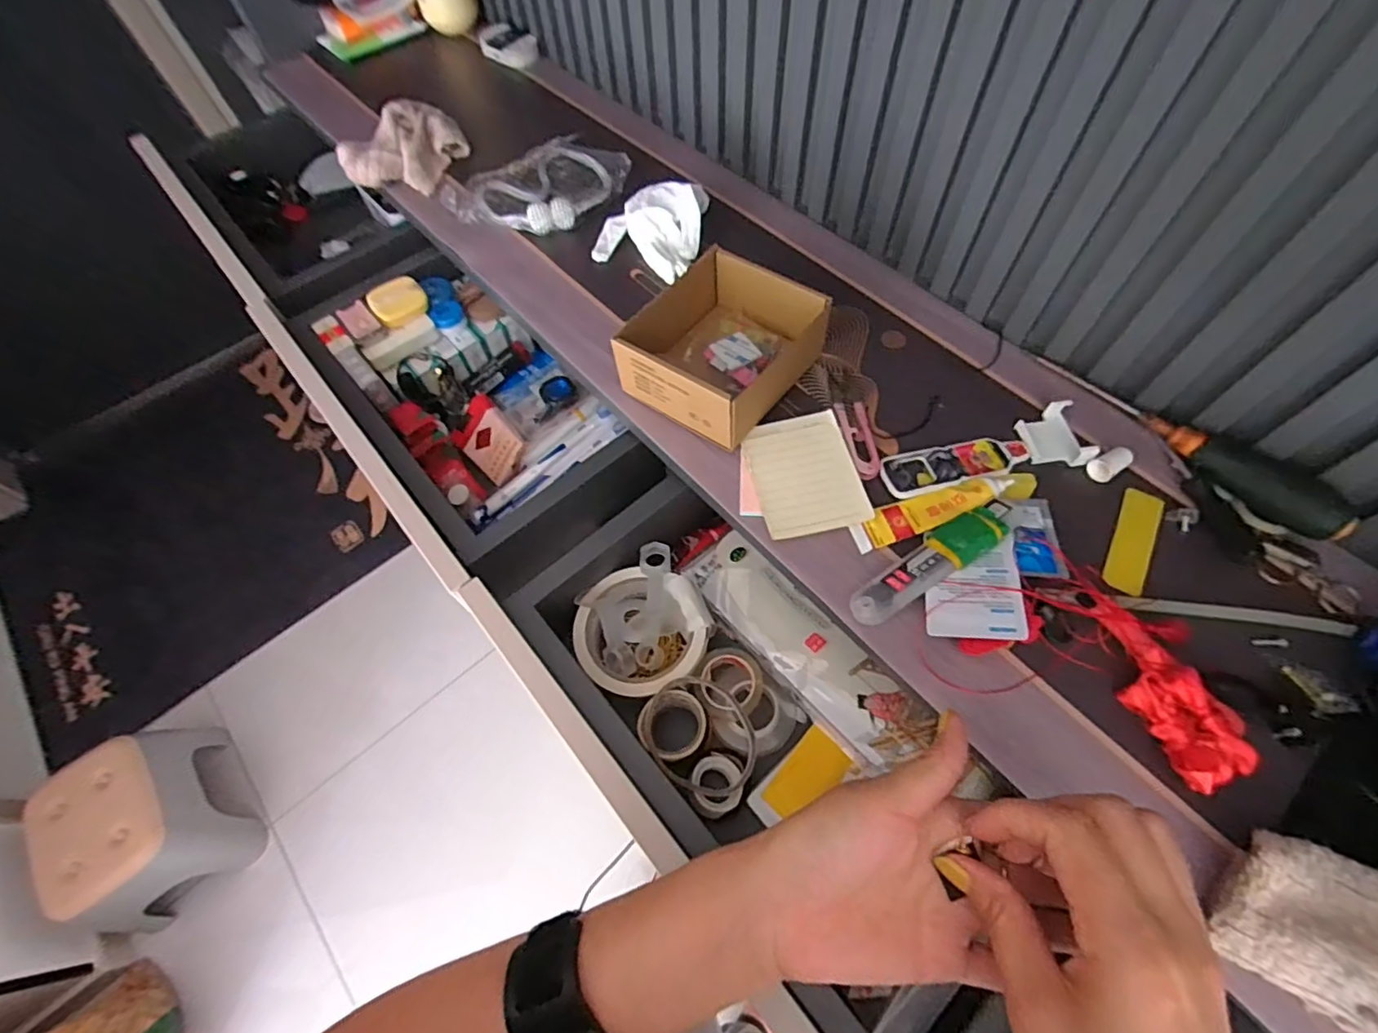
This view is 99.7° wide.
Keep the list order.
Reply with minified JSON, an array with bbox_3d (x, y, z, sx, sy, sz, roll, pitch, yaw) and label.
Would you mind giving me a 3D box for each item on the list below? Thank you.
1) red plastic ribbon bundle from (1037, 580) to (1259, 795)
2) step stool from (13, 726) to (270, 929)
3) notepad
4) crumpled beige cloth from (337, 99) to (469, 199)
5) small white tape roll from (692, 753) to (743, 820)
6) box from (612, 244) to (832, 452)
[{"bbox_3d":[0.281,0.092,0.346,0.059,0.023,0.120,-16,62,-6],"label":"red plastic ribbon bundle"},{"bbox_3d":[-1.070,0.597,1.150,0.247,0.275,0.310,-38,66,-16],"label":"step stool"},{"bbox_3d":[0.084,-0.032,0.430,0.074,0.011,0.096,-11,62,-3],"label":"notepad"},{"bbox_3d":[-0.311,-0.403,0.629,0.115,0.039,0.117,12,63,9],"label":"crumpled beige cloth"},{"bbox_3d":[0.020,0.198,0.428,0.037,0.016,0.044,16,41,-3],"label":"small white tape roll"},{"bbox_3d":[0.025,-0.133,0.454,0.115,0.051,0.136,34,68,19],"label":"box"}]

